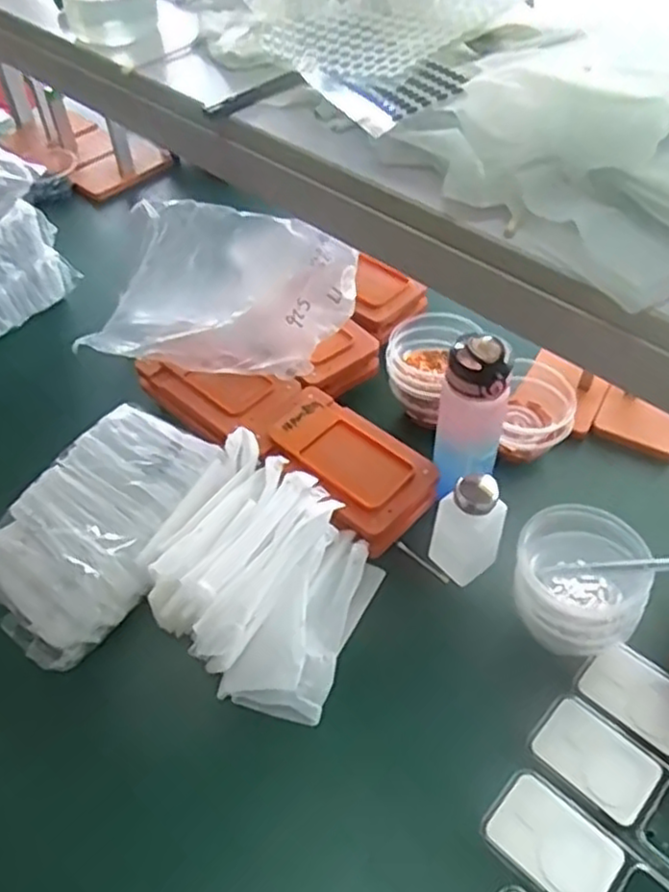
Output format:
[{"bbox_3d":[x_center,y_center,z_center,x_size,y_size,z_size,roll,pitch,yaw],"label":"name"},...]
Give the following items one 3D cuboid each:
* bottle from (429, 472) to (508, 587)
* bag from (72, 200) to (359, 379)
[{"bbox_3d":[0.132,0.089,0.710,0.061,0.122,0.049,-22,52,-16],"label":"bottle"},{"bbox_3d":[-0.146,-0.171,0.795,0.334,0.194,0.074,4,50,6],"label":"bag"}]

